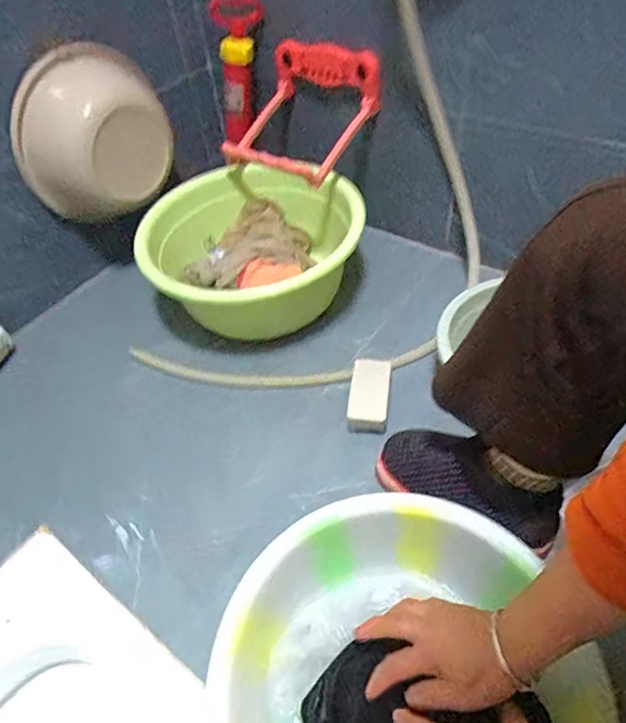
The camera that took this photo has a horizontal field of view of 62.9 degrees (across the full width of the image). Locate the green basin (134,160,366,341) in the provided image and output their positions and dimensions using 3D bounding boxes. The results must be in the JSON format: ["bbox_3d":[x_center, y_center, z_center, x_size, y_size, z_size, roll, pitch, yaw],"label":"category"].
[{"bbox_3d":[-0.091,-0.197,0.948,0.380,0.174,0.396,-3,48,4],"label":"green basin"}]

